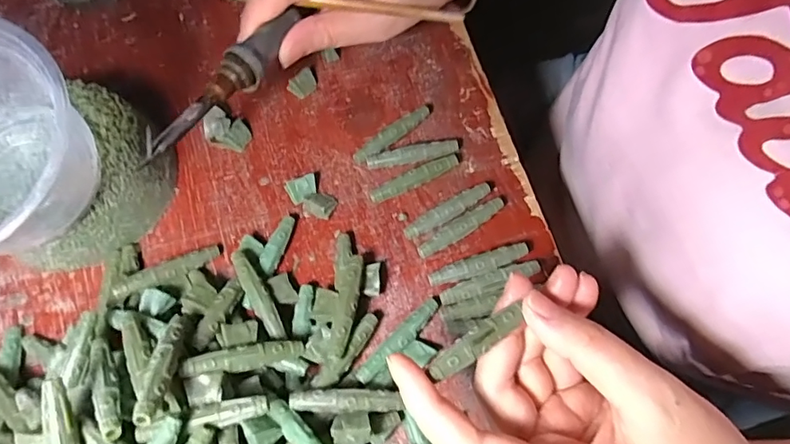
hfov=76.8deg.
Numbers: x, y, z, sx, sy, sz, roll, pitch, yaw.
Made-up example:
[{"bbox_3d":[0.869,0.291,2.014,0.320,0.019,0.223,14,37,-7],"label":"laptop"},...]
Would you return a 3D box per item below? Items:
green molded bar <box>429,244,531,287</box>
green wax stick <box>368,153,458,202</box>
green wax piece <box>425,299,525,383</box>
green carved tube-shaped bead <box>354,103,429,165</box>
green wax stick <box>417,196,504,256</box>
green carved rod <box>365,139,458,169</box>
[{"bbox_3d":[0.046,0.024,0.275,0.056,0.010,0.011,-18,66,-6],"label":"green molded bar"},{"bbox_3d":[0.012,-0.026,0.301,0.057,0.011,0.011,-24,67,-8],"label":"green wax stick"},{"bbox_3d":[0.035,0.050,0.211,0.046,0.004,0.010,-34,69,-14],"label":"green wax piece"},{"bbox_3d":[-0.001,-0.056,0.316,0.058,0.010,0.012,-41,70,-15],"label":"green carved tube-shaped bead"},{"bbox_3d":[0.039,0.003,0.286,0.058,0.010,0.010,-33,68,-12],"label":"green wax stick"},{"bbox_3d":[0.011,-0.042,0.308,0.056,0.009,0.013,-13,66,-4],"label":"green carved rod"}]

